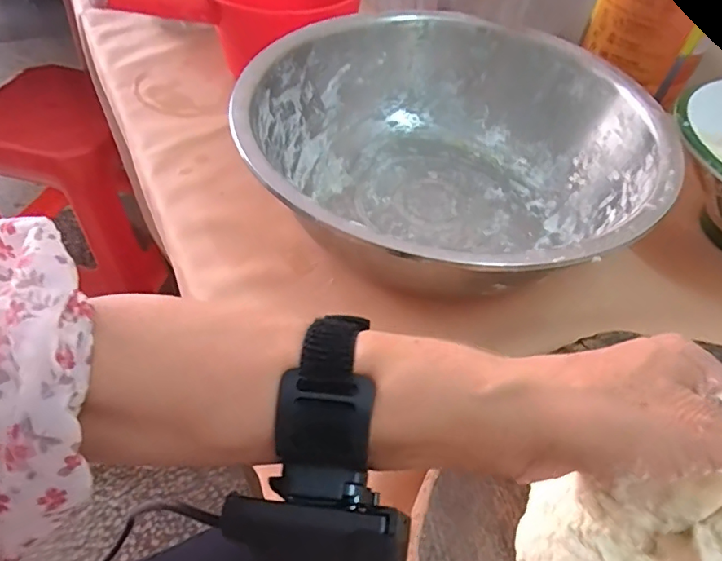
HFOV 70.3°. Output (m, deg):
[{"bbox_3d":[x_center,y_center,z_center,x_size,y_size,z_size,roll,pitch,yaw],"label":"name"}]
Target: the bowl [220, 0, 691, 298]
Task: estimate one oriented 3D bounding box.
[{"bbox_3d":[0.074,-0.110,0.444,0.330,0.096,0.333,3,49,-3],"label":"bowl"}]

